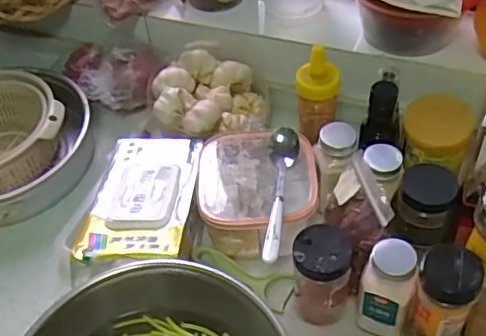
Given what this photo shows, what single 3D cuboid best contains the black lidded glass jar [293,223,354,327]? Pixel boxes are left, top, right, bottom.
[{"bbox_3d":[0.083,0.116,0.618,0.056,0.116,0.057,-3,50,3],"label":"black lidded glass jar"}]

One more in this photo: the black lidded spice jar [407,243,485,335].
[{"bbox_3d":[0.193,0.131,0.566,0.056,0.123,0.055,-3,50,3],"label":"black lidded spice jar"}]

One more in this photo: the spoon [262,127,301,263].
[{"bbox_3d":[0.040,0.028,0.640,0.033,0.030,0.171,2,49,7],"label":"spoon"}]

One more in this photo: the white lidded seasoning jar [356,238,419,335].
[{"bbox_3d":[0.145,0.125,0.596,0.052,0.115,0.052,16,53,18],"label":"white lidded seasoning jar"}]

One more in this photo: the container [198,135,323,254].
[{"bbox_3d":[0.020,0.027,0.704,0.138,0.083,0.143,-3,50,4],"label":"container"}]

